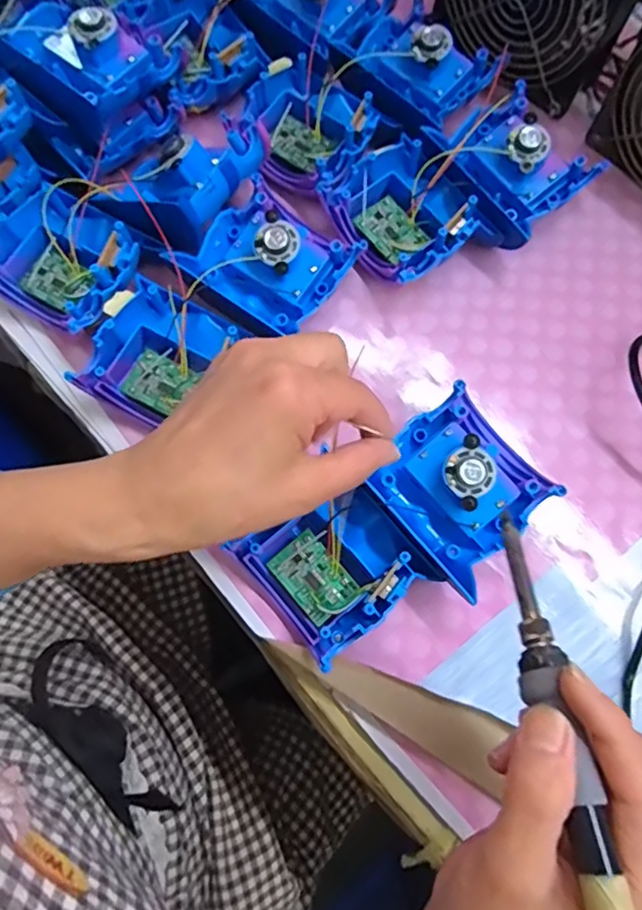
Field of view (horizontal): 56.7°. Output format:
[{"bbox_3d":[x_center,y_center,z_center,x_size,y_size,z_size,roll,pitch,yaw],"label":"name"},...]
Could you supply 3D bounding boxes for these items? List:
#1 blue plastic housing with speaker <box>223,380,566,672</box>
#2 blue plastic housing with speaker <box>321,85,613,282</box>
[{"bbox_3d":[0.041,0.037,0.315,0.157,0.031,0.082,-32,76,-7],"label":"blue plastic housing with speaker"},{"bbox_3d":[0.088,-0.164,0.376,0.158,0.041,0.095,-29,77,-8],"label":"blue plastic housing with speaker"}]

